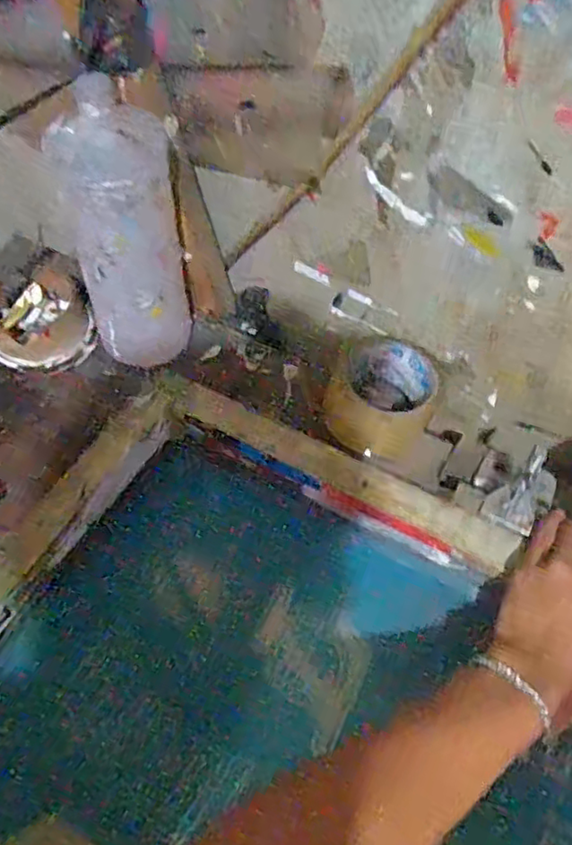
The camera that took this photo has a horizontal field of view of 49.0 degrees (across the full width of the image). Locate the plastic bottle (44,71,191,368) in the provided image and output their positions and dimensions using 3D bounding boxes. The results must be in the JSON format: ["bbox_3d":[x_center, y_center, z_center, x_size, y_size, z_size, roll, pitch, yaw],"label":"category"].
[{"bbox_3d":[-0.121,-0.140,0.485,0.075,0.206,0.077,-2,56,-2],"label":"plastic bottle"}]

